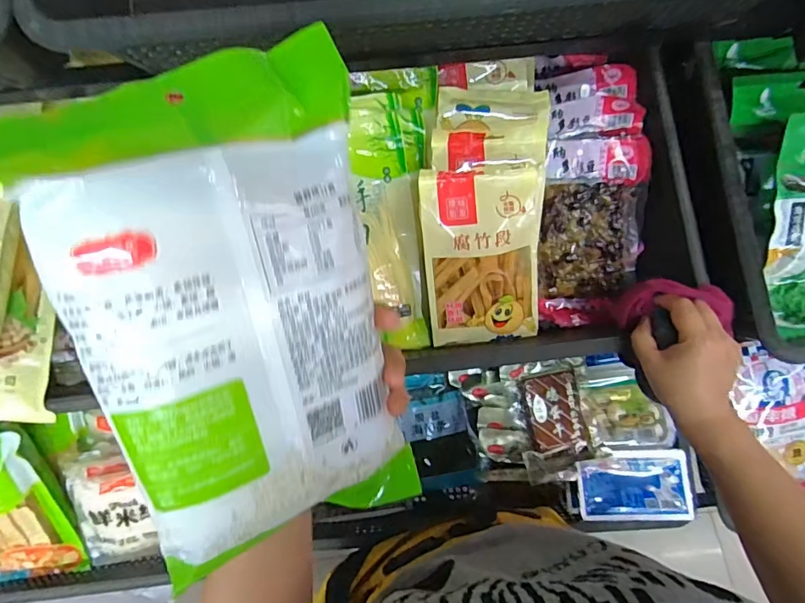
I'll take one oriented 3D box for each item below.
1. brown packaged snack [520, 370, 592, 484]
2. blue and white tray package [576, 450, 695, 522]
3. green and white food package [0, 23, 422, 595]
[{"bbox_3d":[0.206,0.171,0.660,0.095,0.030,0.129,-8,90,-5],"label":"brown packaged snack"},{"bbox_3d":[0.314,0.250,0.660,0.147,0.022,0.088,-1,69,1],"label":"blue and white tray package"},{"bbox_3d":[-0.066,0.028,0.236,0.138,0.248,0.033,-22,26,-25],"label":"green and white food package"}]

